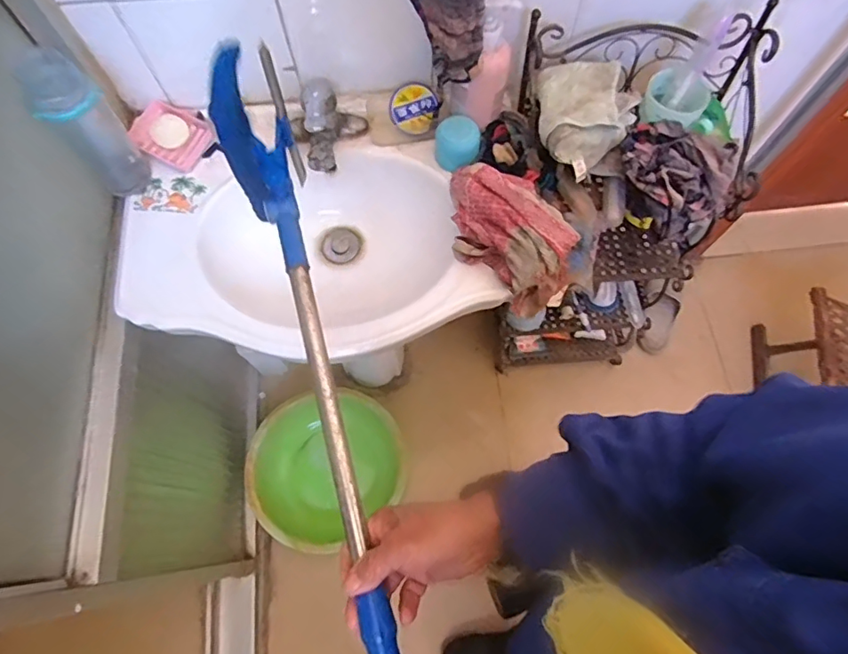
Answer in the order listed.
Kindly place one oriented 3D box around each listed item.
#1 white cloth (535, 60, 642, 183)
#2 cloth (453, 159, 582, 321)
[{"bbox_3d":[0.214,-0.299,0.732,0.134,0.065,0.154,32,73,12],"label":"white cloth"},{"bbox_3d":[0.110,-0.129,0.700,0.194,0.086,0.123,39,74,14],"label":"cloth"}]

